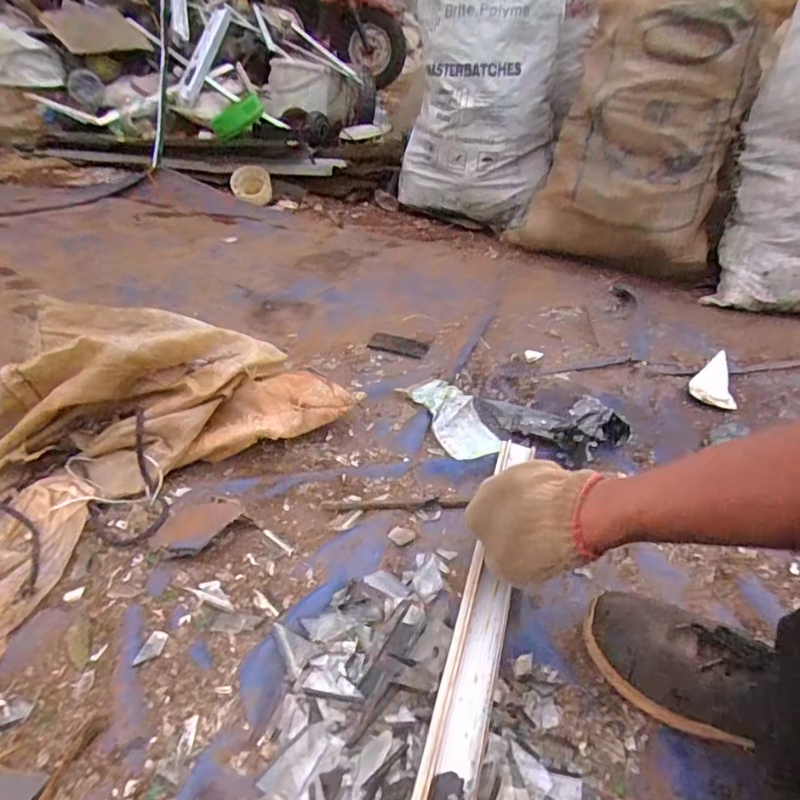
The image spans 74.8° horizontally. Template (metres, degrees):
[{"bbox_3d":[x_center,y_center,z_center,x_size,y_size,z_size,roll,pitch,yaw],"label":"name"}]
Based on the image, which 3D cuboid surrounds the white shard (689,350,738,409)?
[{"bbox_3d":[0.557,-0.037,0.910,0.074,0.022,0.171,29,43,25],"label":"white shard"}]

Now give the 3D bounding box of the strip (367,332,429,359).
[{"bbox_3d":[-0.002,-0.093,0.881,0.097,0.010,0.058,9,38,1],"label":"strip"}]

